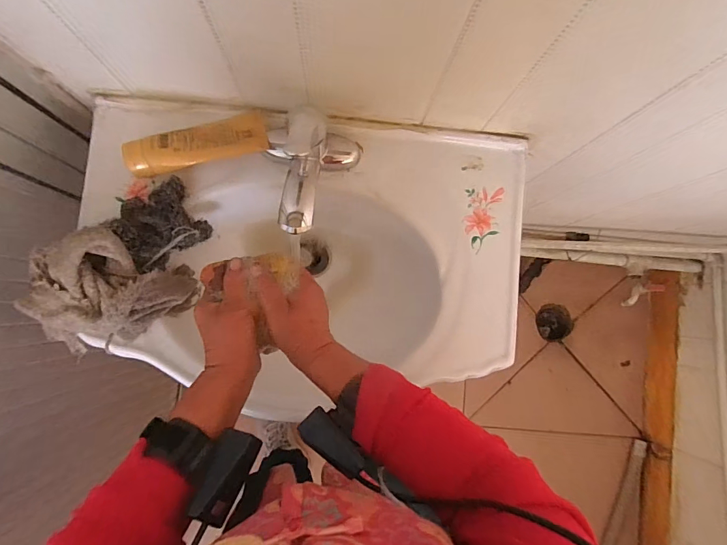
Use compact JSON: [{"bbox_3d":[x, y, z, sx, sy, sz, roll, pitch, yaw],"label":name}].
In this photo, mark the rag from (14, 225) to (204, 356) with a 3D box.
[{"bbox_3d":[-0.331,0.021,0.507,0.179,0.095,0.141,-33,88,-6],"label":"rag"}]

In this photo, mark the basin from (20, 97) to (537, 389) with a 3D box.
[{"bbox_3d":[-0.085,-0.041,0.609,0.594,0.160,0.336,4,85,-4],"label":"basin"}]

